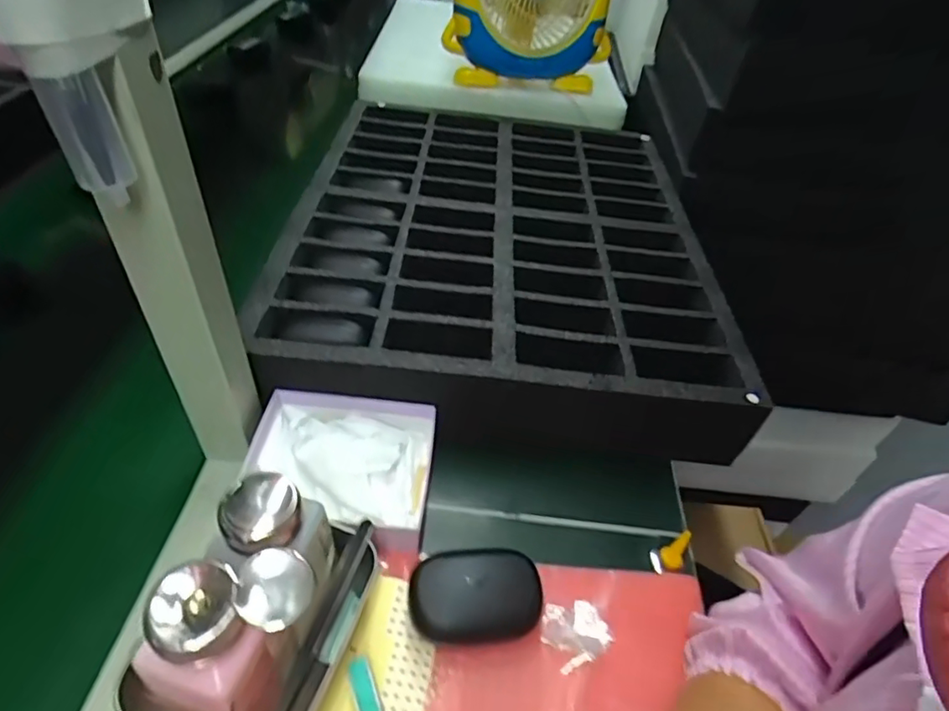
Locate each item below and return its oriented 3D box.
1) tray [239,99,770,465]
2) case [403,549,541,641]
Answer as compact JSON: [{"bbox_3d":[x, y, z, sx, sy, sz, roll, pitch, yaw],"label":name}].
[{"bbox_3d":[0.029,-0.133,0.634,0.425,0.064,0.517,5,44,-3],"label":"tray"},{"bbox_3d":[0.000,0.158,0.368,0.085,0.036,0.056,-1,45,-9],"label":"case"}]

